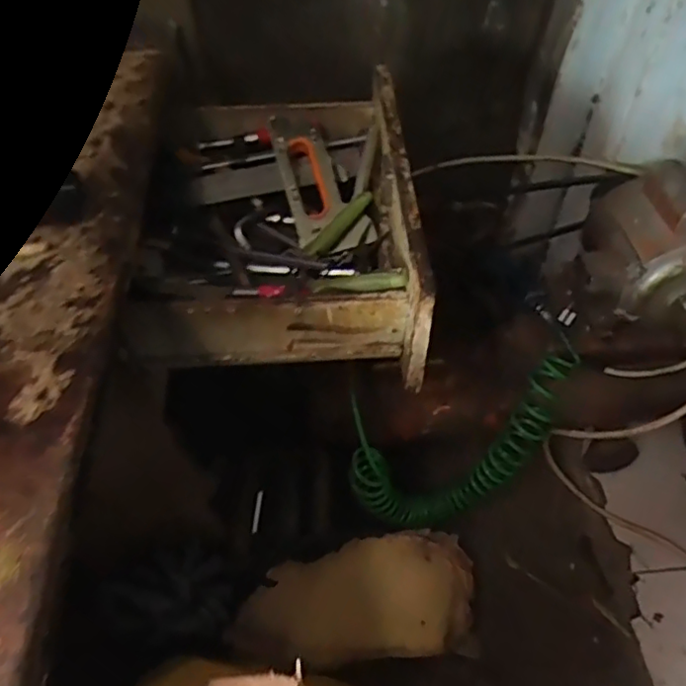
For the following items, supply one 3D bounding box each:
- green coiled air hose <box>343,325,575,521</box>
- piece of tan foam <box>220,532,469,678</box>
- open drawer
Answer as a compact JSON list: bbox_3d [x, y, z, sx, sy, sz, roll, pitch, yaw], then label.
[{"bbox_3d":[0.188,0.168,1.001,0.372,0.280,0.116,-19,53,-14],"label":"green coiled air hose"},{"bbox_3d":[0.034,0.369,0.893,0.383,0.062,0.171,5,69,-31],"label":"piece of tan foam"},{"bbox_3d":[-0.059,-0.125,0.650,0.252,0.114,0.339,-5,51,0],"label":"open drawer"}]

